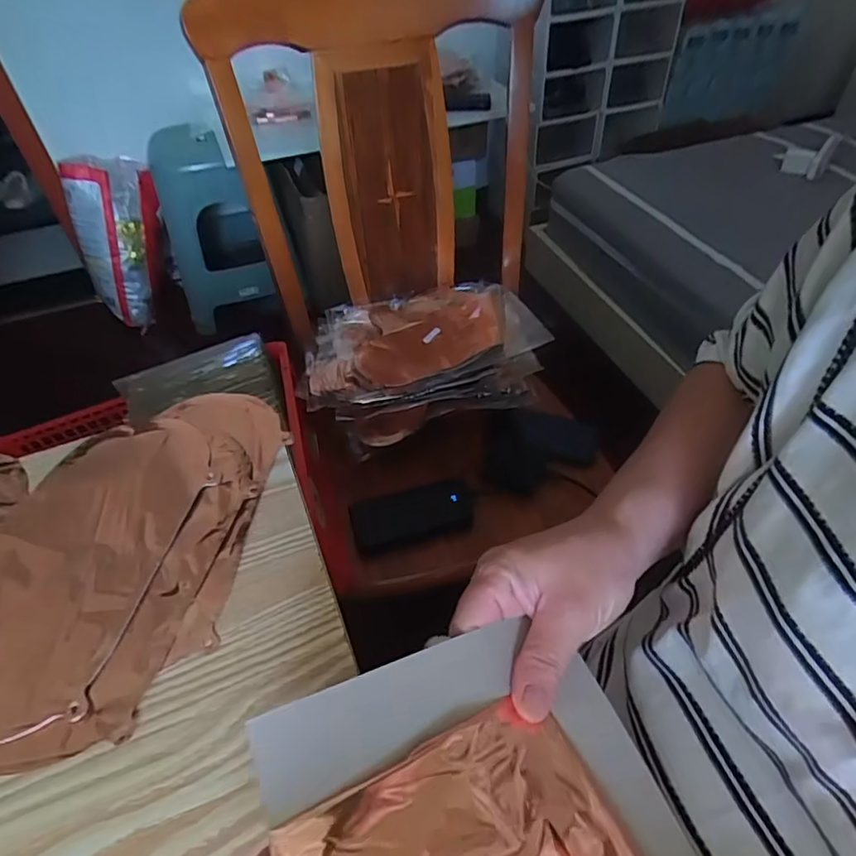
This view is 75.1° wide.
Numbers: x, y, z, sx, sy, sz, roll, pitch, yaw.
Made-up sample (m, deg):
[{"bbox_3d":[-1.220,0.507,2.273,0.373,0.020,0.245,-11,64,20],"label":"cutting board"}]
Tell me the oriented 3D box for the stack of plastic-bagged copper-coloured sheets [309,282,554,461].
[{"bbox_3d":[-0.010,-0.113,0.839,0.340,0.069,0.261,-12,48,-8],"label":"stack of plastic-bagged copper-coloured sheets"}]

